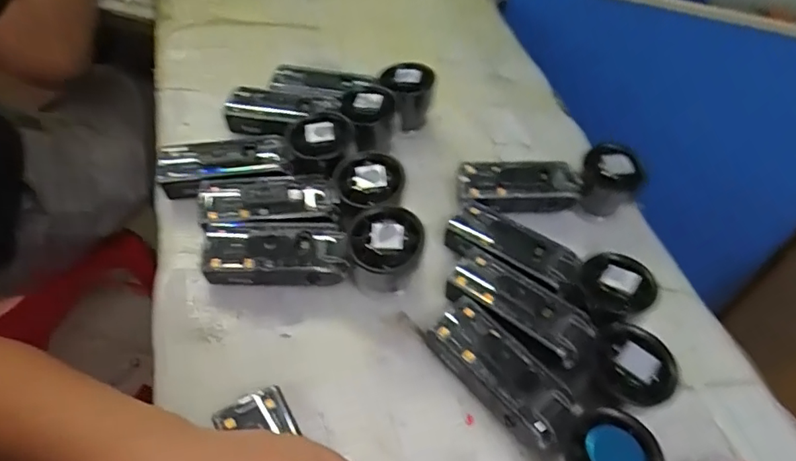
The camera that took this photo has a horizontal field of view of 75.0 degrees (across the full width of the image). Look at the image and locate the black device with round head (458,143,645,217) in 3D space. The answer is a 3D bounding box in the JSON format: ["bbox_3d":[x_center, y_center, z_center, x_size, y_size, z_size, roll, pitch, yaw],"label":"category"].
[{"bbox_3d":[0.138,-0.045,0.480,0.166,0.055,0.054,0,48,-8],"label":"black device with round head"}]

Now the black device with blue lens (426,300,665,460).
[{"bbox_3d":[0.089,0.112,0.344,0.055,0.038,0.165,-33,59,-32],"label":"black device with blue lens"}]

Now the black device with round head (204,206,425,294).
[{"bbox_3d":[-0.066,0.019,0.405,0.170,0.048,0.054,3,47,-5],"label":"black device with round head"}]

